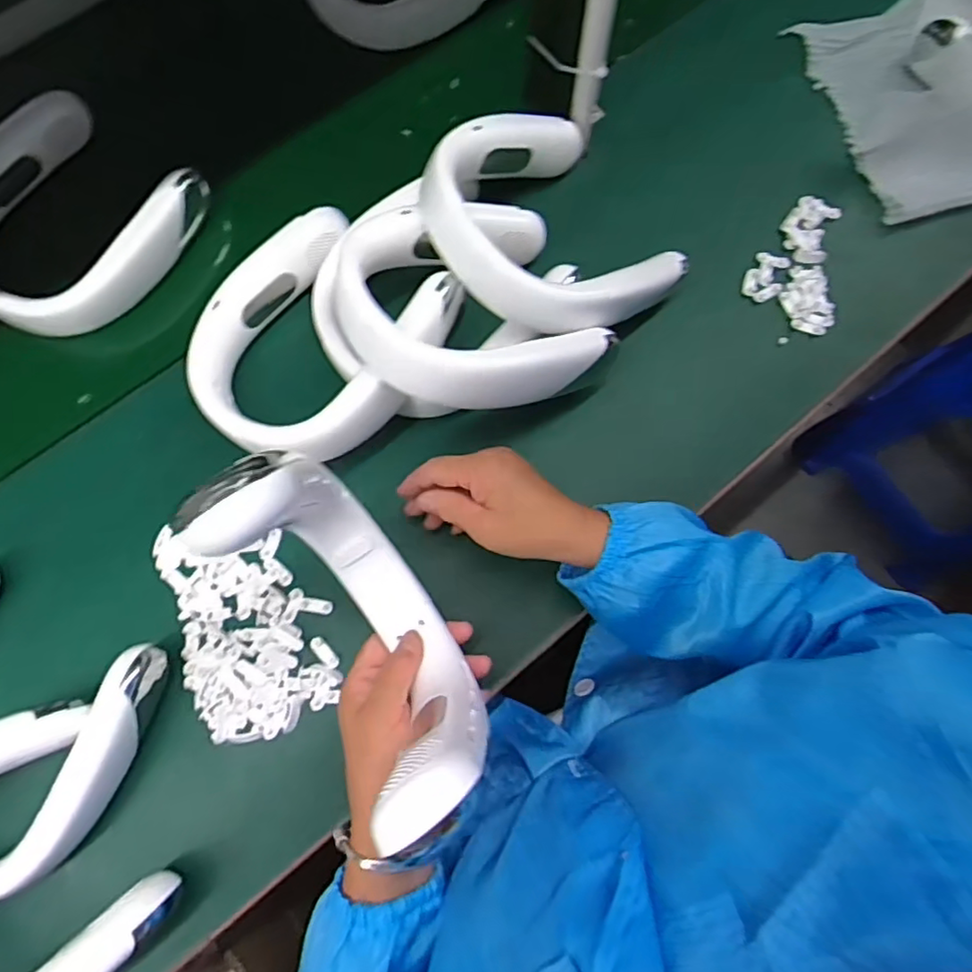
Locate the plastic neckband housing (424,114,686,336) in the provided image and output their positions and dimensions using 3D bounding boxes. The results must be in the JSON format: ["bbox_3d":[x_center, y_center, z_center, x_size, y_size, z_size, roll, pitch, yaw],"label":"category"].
[{"bbox_3d":[0.054,-0.219,0.526,0.194,0.076,0.194,5,61,-9],"label":"plastic neckband housing"}]

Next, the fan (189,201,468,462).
[{"bbox_3d":[-0.143,-0.122,0.518,0.190,0.086,0.206,31,77,7],"label":"fan"}]

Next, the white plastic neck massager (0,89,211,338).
[{"bbox_3d":[-0.399,-0.253,0.591,0.229,0.054,0.210,33,78,7],"label":"white plastic neck massager"}]

